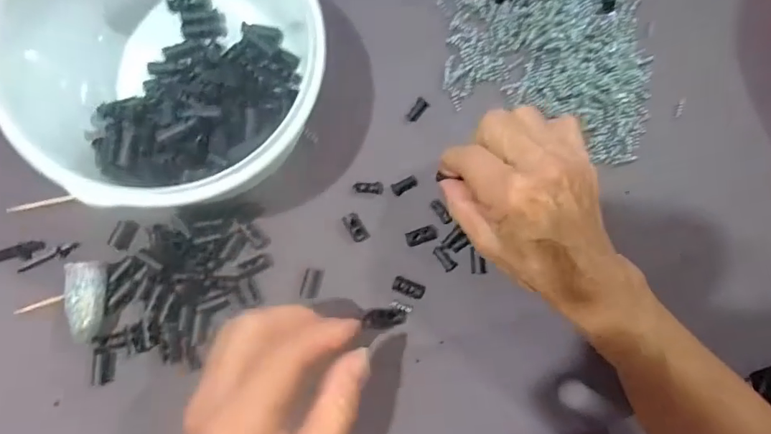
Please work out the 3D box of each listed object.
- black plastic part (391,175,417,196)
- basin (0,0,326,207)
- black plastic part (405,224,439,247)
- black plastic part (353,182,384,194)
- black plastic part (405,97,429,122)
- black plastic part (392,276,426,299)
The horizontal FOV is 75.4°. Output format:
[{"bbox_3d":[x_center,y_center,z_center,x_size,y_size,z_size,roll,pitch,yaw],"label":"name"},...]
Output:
[{"bbox_3d":[0.013,-0.021,0.325,0.017,0.004,0.008,-26,87,-7],"label":"black plastic part"},{"bbox_3d":[-0.117,-0.085,0.284,0.161,0.074,0.155,-18,86,-7],"label":"basin"},{"bbox_3d":[0.024,0.012,0.322,0.021,0.005,0.010,-20,87,-7],"label":"black plastic part"},{"bbox_3d":[-0.011,-0.019,0.323,0.019,0.004,0.008,-3,85,-6],"label":"black plastic part"},{"bbox_3d":[0.021,-0.071,0.331,0.008,0.005,0.018,38,82,-1],"label":"black plastic part"},{"bbox_3d":[0.015,0.045,0.316,0.021,0.008,0.010,20,83,-3],"label":"black plastic part"}]

